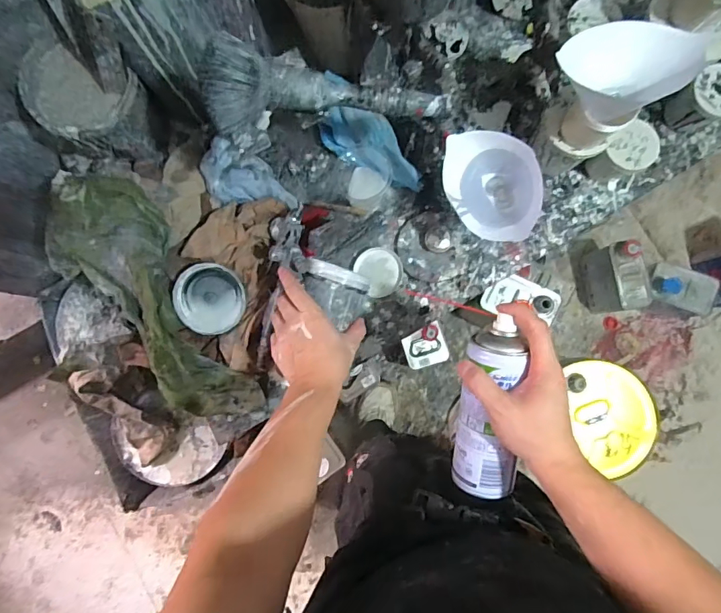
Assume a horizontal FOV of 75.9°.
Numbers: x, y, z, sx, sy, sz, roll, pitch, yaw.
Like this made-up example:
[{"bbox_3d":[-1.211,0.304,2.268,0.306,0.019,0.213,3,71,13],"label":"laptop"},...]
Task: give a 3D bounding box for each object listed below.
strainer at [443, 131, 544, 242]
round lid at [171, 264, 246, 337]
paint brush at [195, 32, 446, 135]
[{"bbox_3d":[0.172,-0.151,0.588,0.108,0.100,0.134,-7,96,23],"label":"strainer"},{"bbox_3d":[-0.213,-0.010,0.655,0.094,0.027,0.095,0,86,5],"label":"round lid"},{"bbox_3d":[-0.030,-0.206,0.453,0.241,0.075,0.067,-2,86,-15],"label":"paint brush"}]

